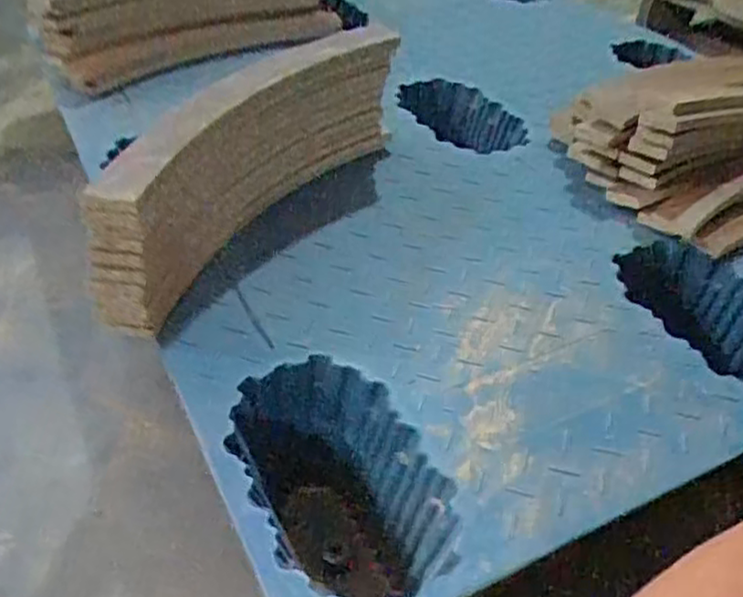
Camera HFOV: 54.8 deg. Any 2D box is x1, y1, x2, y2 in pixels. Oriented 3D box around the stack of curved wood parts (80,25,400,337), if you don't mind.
[{"bbox_3d":[-0.124,-0.151,0.758,0.099,0.157,0.467,22,44,20],"label":"stack of curved wood parts"}]

